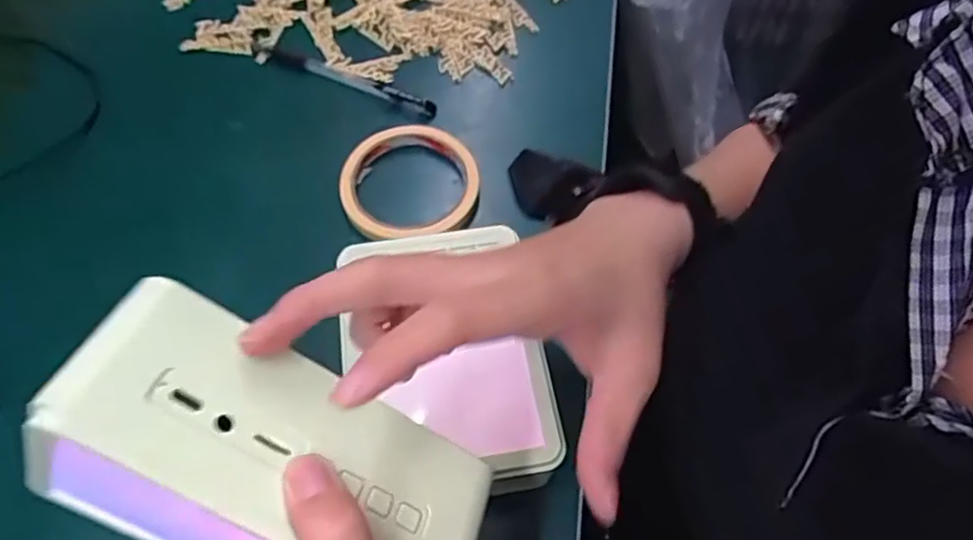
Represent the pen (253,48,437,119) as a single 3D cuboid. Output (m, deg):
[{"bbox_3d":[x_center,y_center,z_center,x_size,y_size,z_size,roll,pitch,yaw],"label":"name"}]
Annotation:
[{"bbox_3d":[-0.109,-0.145,0.494,0.154,0.009,0.017,22,64,11],"label":"pen"}]

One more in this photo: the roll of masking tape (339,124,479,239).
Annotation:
[{"bbox_3d":[-0.052,-0.059,0.444,0.092,0.013,0.089,0,61,0],"label":"roll of masking tape"}]

